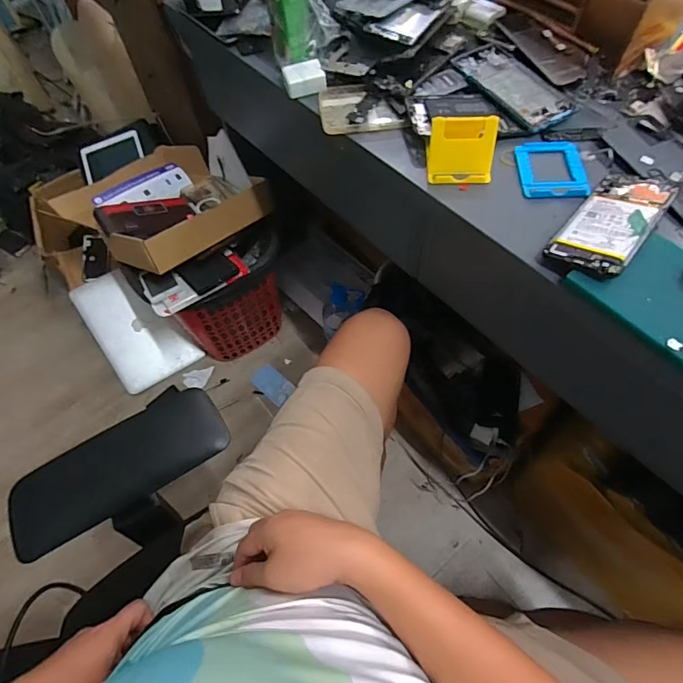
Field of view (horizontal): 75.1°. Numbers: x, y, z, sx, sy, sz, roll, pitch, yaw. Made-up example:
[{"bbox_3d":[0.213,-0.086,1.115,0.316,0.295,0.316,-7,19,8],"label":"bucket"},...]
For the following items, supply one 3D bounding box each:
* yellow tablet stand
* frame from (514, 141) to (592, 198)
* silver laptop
[{"bbox_3d":[0.136,-0.220,0.501,0.073,0.050,0.056,2,61,4],"label":"yellow tablet stand"},{"bbox_3d":[0.242,-0.200,0.512,0.075,0.008,0.094,4,61,5],"label":"frame"},{"bbox_3d":[-0.556,-0.042,1.212,0.209,0.022,0.319,-32,97,-15],"label":"silver laptop"}]

